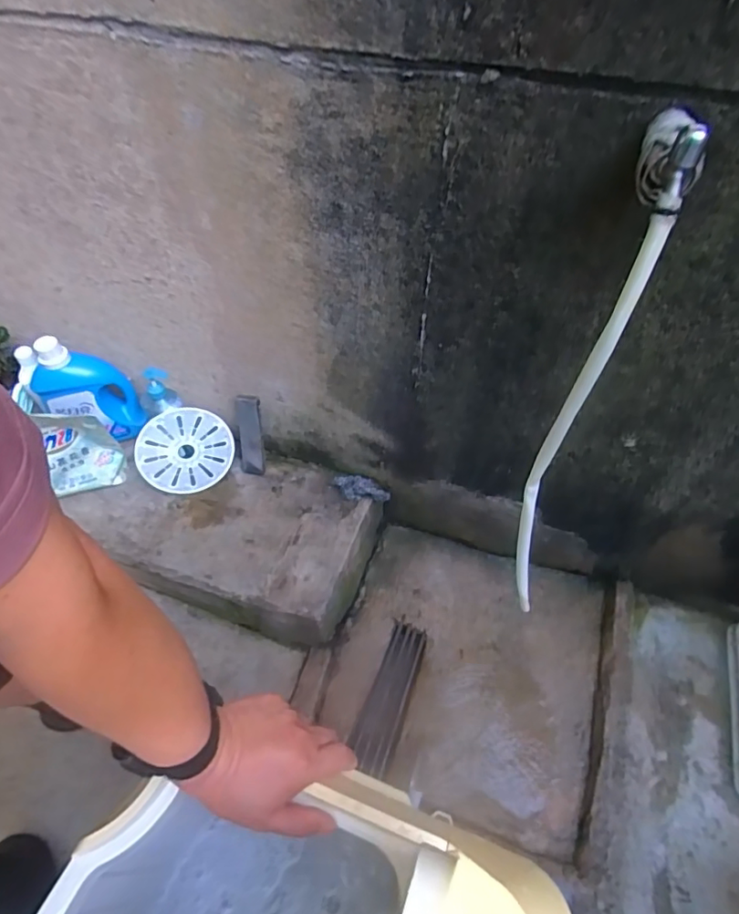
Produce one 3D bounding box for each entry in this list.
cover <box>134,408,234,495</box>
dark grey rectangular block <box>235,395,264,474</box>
[{"bbox_3d":[-0.423,-0.010,1.198,0.208,0.209,0.013,-28,32,-9],"label":"cover"},{"bbox_3d":[-0.285,-0.051,1.236,0.058,0.199,0.024,2,25,2],"label":"dark grey rectangular block"}]

